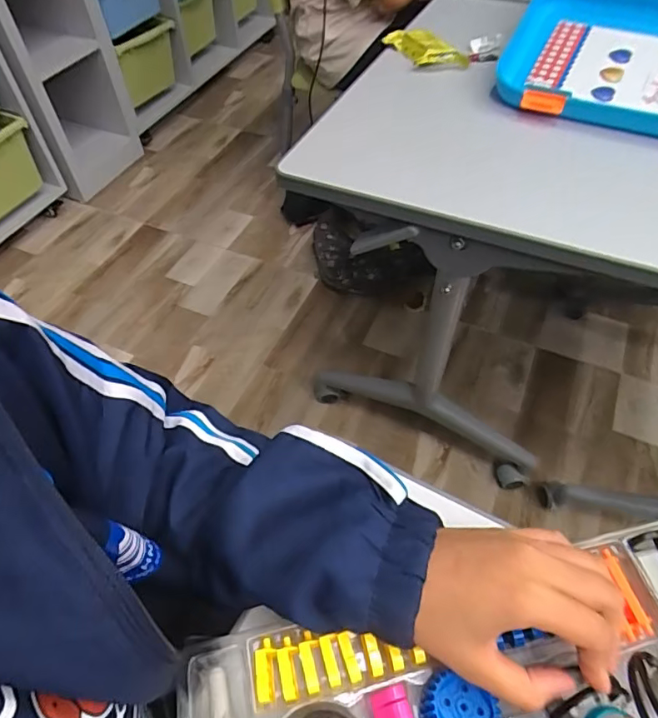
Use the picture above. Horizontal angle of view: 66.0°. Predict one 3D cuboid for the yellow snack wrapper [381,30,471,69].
[{"bbox_3d":[0.146,-0.498,0.807,0.159,0.033,0.058,29,58,23],"label":"yellow snack wrapper"}]

